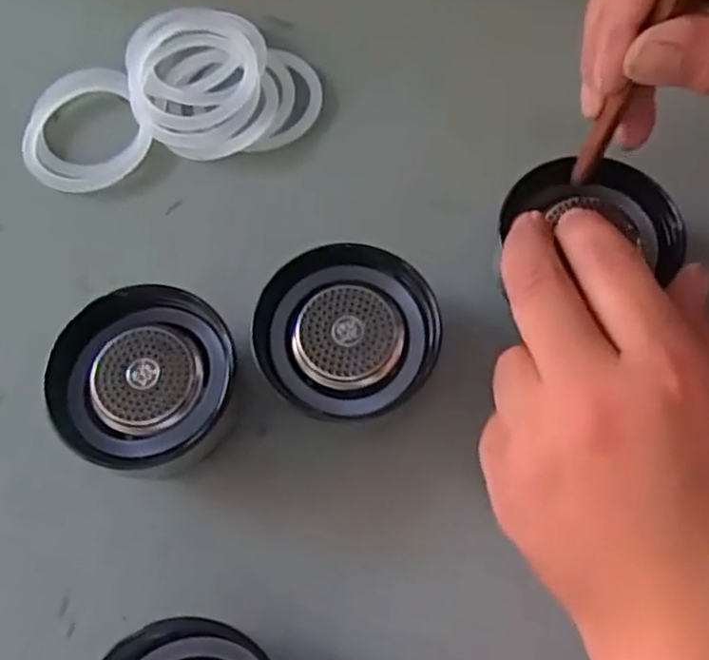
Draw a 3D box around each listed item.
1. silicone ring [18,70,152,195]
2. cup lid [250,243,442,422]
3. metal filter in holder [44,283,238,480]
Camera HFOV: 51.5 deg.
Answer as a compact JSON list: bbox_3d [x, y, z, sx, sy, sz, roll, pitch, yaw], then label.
[{"bbox_3d":[-0.125,-0.092,0.335,0.056,0.005,0.061,0,69,1],"label":"silicone ring"},{"bbox_3d":[-0.003,0.004,0.283,0.066,0.032,0.062,0,69,1],"label":"cup lid"},{"bbox_3d":[-0.077,0.023,0.276,0.063,0.035,0.063,9,69,5],"label":"metal filter in holder"}]

